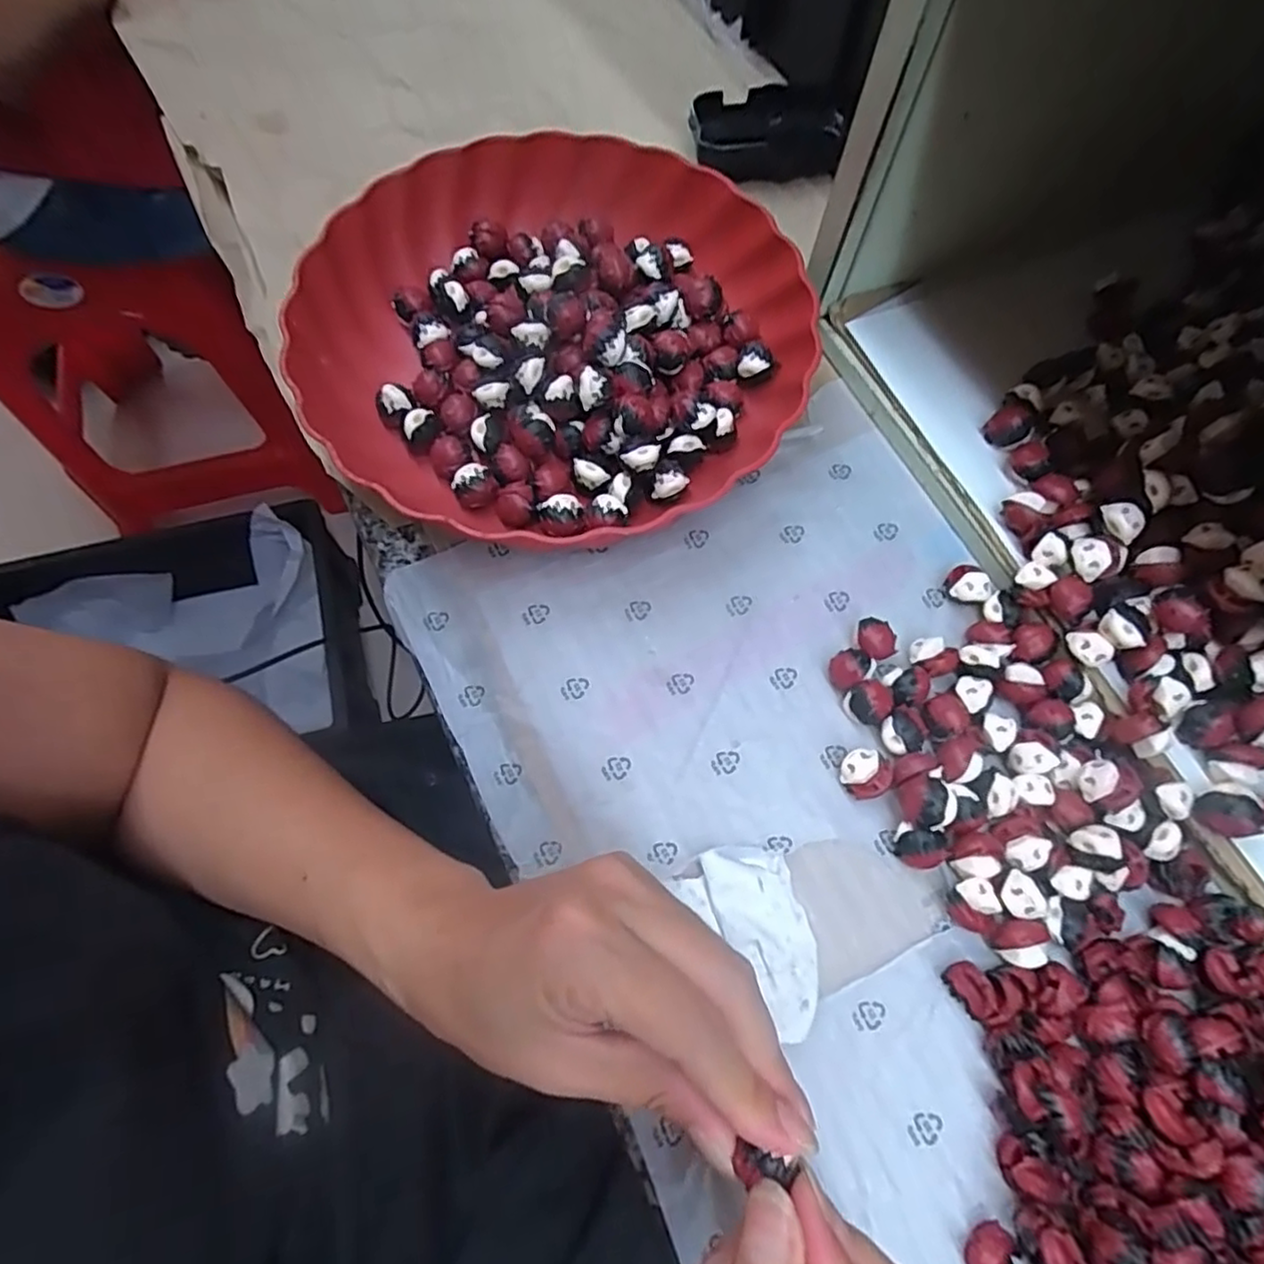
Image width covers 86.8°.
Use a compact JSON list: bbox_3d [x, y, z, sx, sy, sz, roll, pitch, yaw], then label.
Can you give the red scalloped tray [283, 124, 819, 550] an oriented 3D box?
[{"bbox_3d":[-0.034,-0.144,0.334,0.222,0.053,0.242,39,73,12],"label":"red scalloped tray"}]

